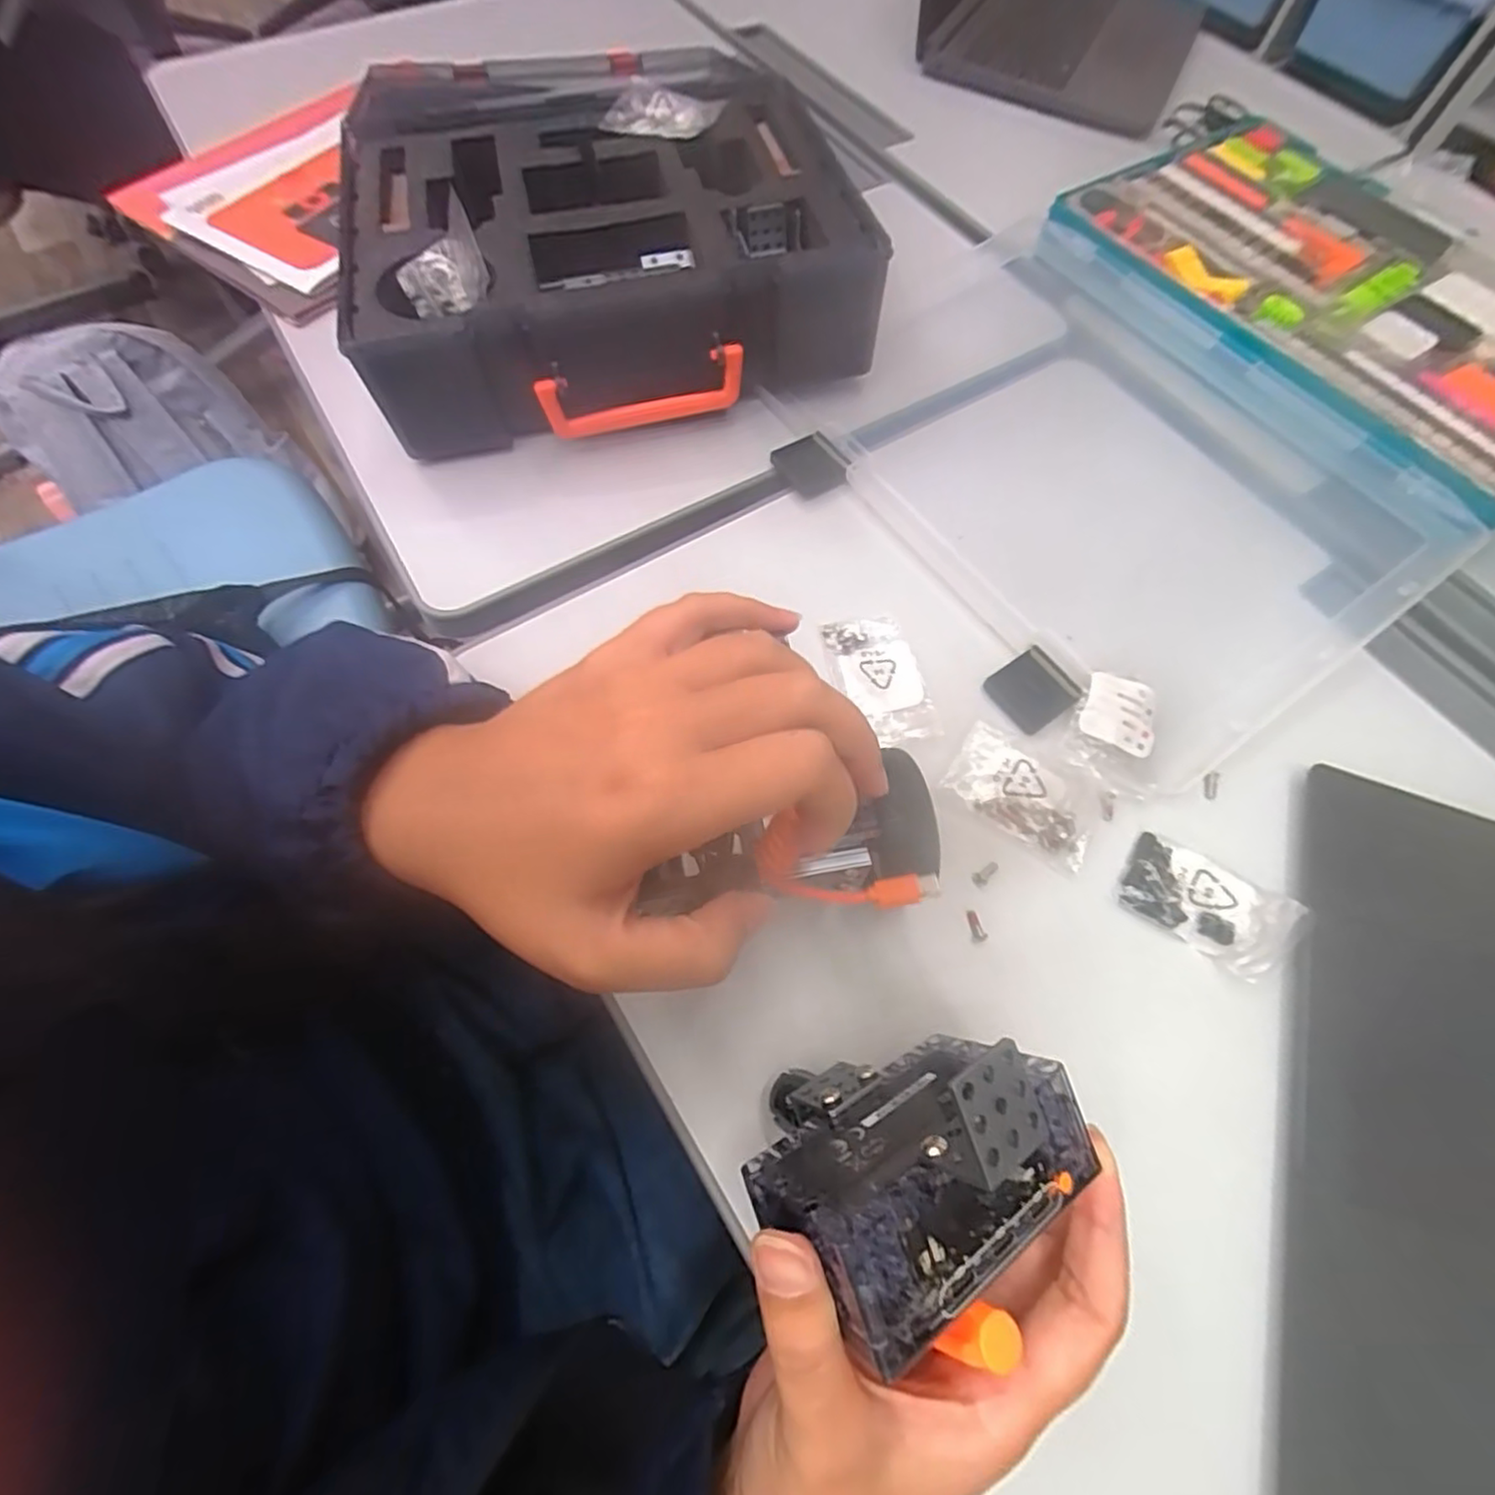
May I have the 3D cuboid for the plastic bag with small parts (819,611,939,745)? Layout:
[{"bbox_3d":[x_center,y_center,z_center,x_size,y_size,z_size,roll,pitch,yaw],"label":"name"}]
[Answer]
[{"bbox_3d":[0.070,-0.036,0.346,0.044,0.004,0.075,-13,67,-9],"label":"plastic bag with small parts"}]

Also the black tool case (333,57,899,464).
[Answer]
[{"bbox_3d":[-0.093,-0.328,0.433,0.300,0.084,0.264,-11,67,-8],"label":"black tool case"}]

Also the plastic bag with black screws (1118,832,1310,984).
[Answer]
[{"bbox_3d":[0.211,0.072,0.301,0.068,0.011,0.041,33,68,11],"label":"plastic bag with black screws"}]

